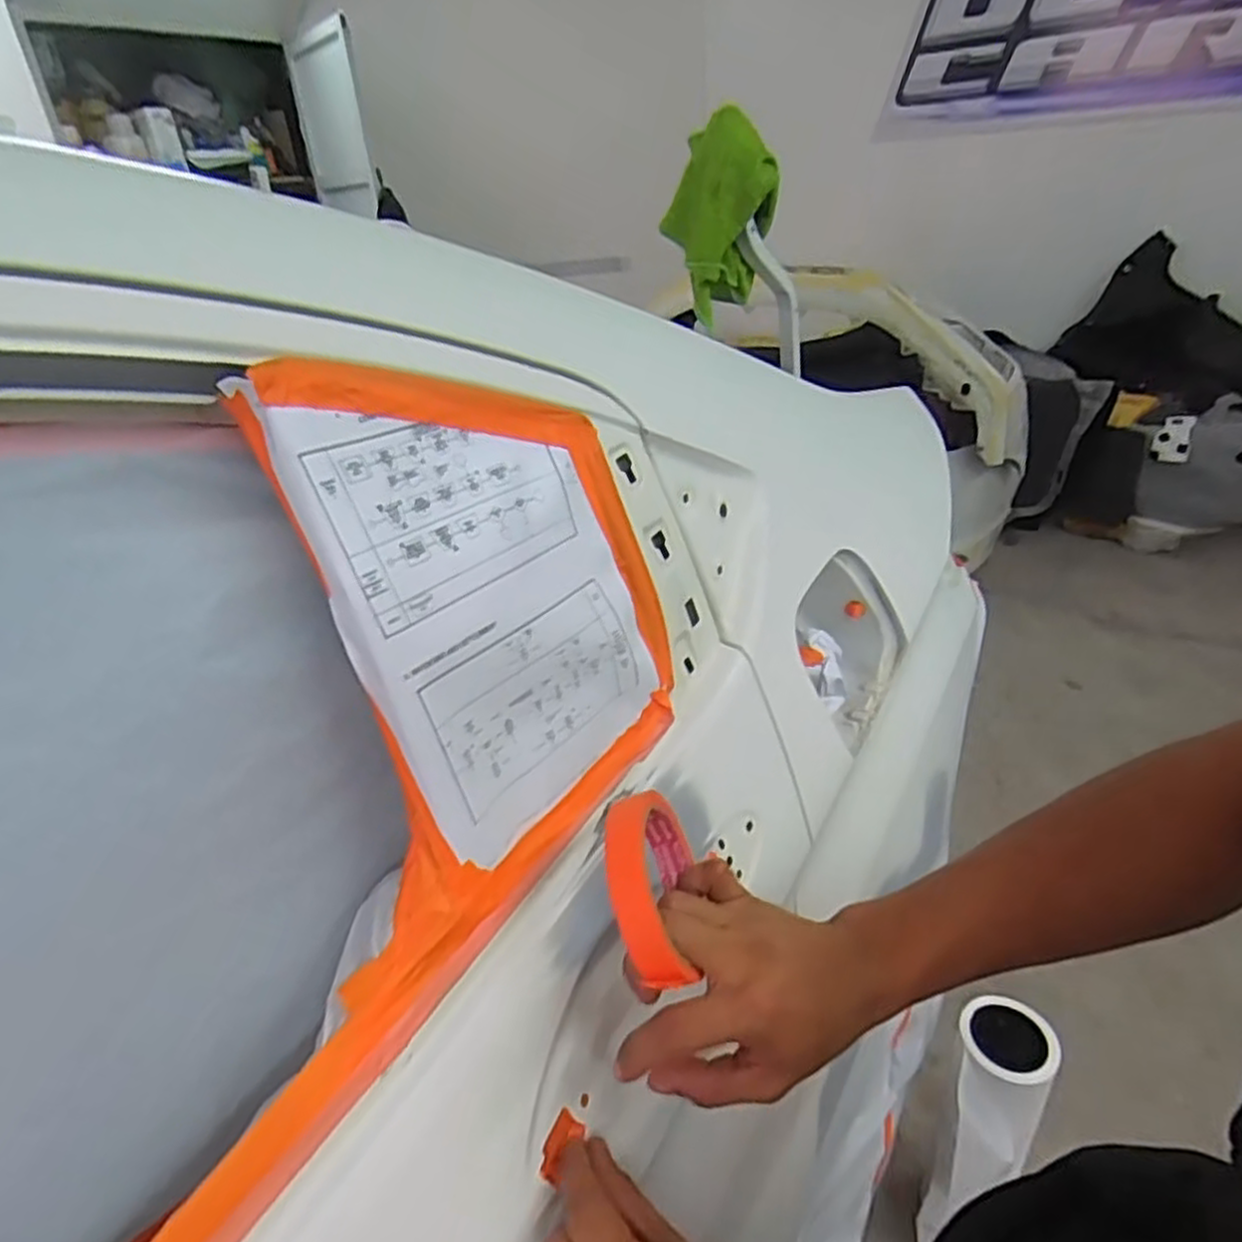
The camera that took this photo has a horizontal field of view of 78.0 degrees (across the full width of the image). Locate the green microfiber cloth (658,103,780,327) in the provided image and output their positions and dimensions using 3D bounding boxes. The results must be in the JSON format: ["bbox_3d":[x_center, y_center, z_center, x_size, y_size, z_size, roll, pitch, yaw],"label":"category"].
[{"bbox_3d":[0.112,-0.455,0.873,0.122,0.191,0.084,-2,29,4],"label":"green microfiber cloth"}]

